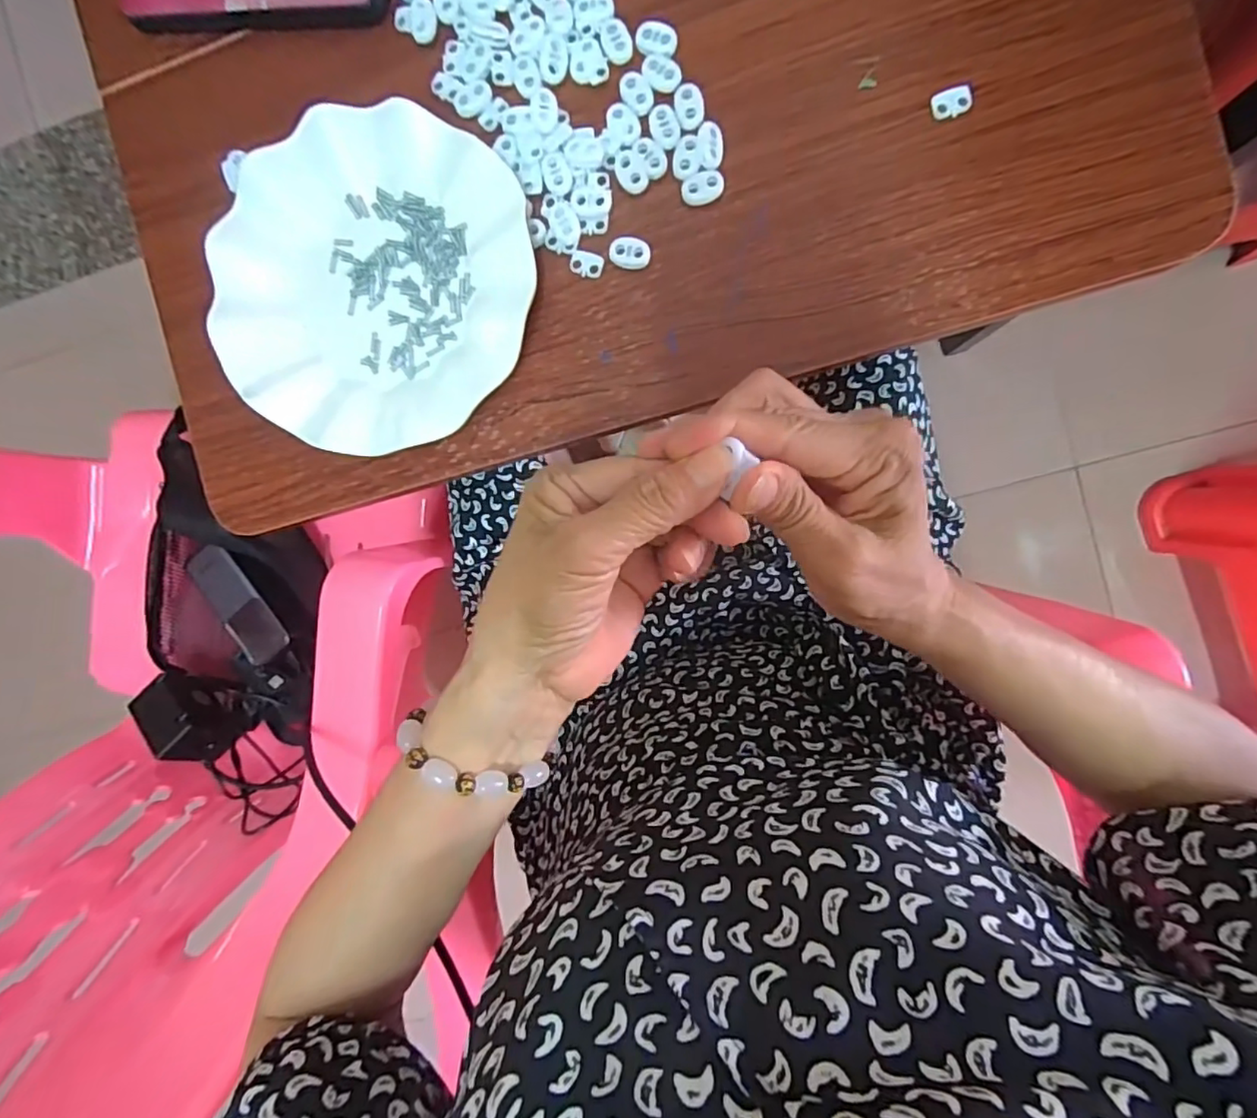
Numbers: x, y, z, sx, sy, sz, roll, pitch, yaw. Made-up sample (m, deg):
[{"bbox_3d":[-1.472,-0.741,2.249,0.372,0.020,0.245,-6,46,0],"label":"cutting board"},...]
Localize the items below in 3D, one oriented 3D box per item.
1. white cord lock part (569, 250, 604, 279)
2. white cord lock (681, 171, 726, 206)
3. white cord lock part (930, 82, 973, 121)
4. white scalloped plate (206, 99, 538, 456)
[{"bbox_3d":[-0.023,-0.167,0.333,0.019,0.004,0.013,14,96,6],"label":"white cord lock part"},{"bbox_3d":[0.041,-0.202,0.322,0.022,0.007,0.014,-12,92,8],"label":"white cord lock"},{"bbox_3d":[0.166,-0.235,0.303,0.020,0.004,0.014,-10,93,8],"label":"white cord lock part"},{"bbox_3d":[-0.148,-0.157,0.336,0.186,0.021,0.179,0,94,7],"label":"white scalloped plate"}]

